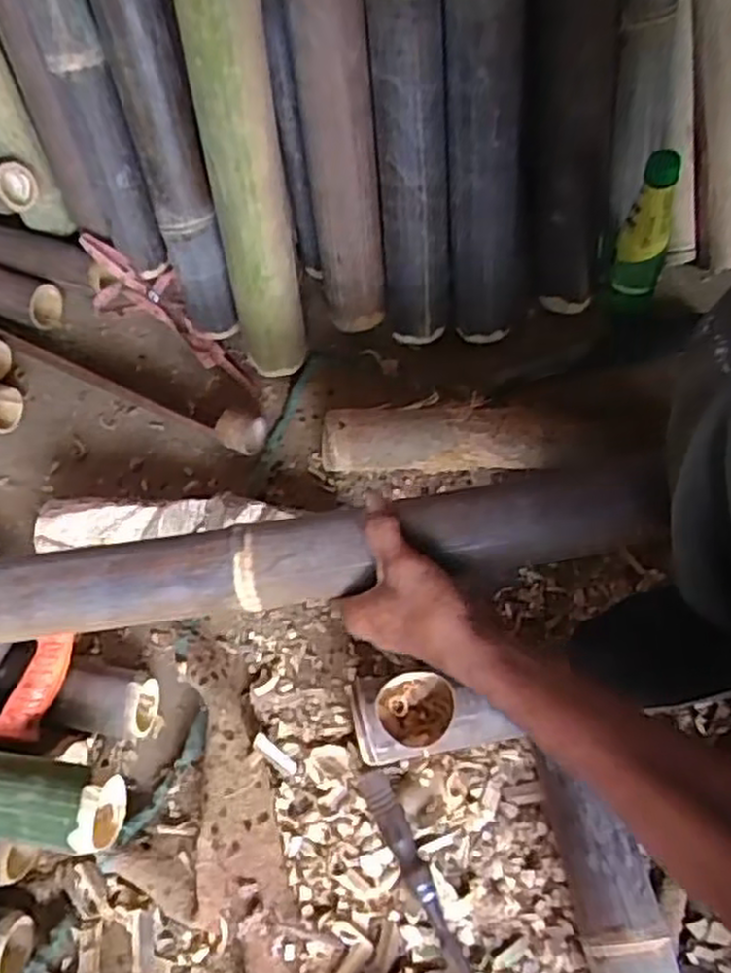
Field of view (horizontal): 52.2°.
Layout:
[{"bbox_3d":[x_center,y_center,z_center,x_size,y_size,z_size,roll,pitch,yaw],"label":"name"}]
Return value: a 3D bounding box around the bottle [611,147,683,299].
[{"bbox_3d":[0.288,-0.256,0.764,0.052,0.188,0.051,21,68,16],"label":"bottle"}]

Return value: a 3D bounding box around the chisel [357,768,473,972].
[{"bbox_3d":[0.055,0.351,0.610,0.026,0.032,0.241,-24,63,-6],"label":"chisel"}]

